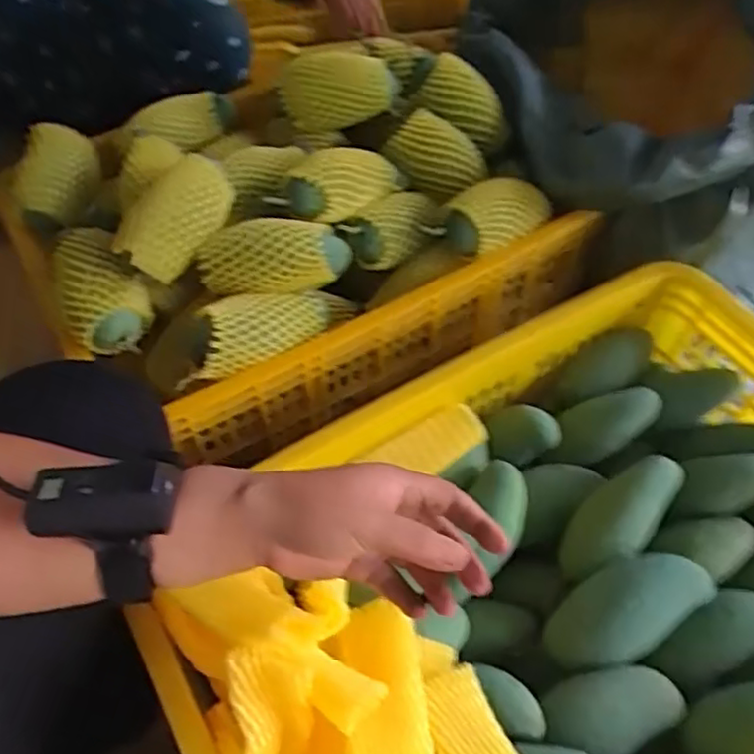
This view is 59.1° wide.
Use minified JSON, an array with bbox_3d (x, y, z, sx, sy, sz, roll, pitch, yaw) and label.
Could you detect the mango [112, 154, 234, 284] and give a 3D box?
[{"bbox_3d":[-0.188,-0.152,0.629,0.066,0.062,0.127,39,80,-17],"label":"mango"}]

